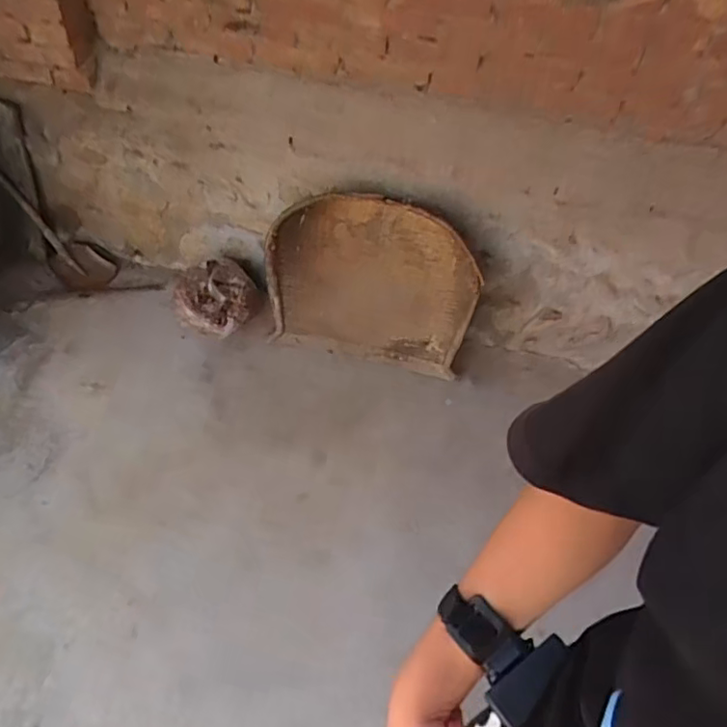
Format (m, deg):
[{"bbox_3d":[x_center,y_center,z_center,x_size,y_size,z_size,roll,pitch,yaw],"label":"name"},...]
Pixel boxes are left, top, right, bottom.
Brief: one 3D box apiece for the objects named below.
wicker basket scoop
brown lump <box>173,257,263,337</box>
[{"bbox_3d":[0.025,-0.215,1.685,0.577,0.429,0.208,12,49,4],"label":"wicker basket scoop"},{"bbox_3d":[-0.429,-0.199,1.758,0.188,0.138,0.214,27,52,17],"label":"brown lump"}]

